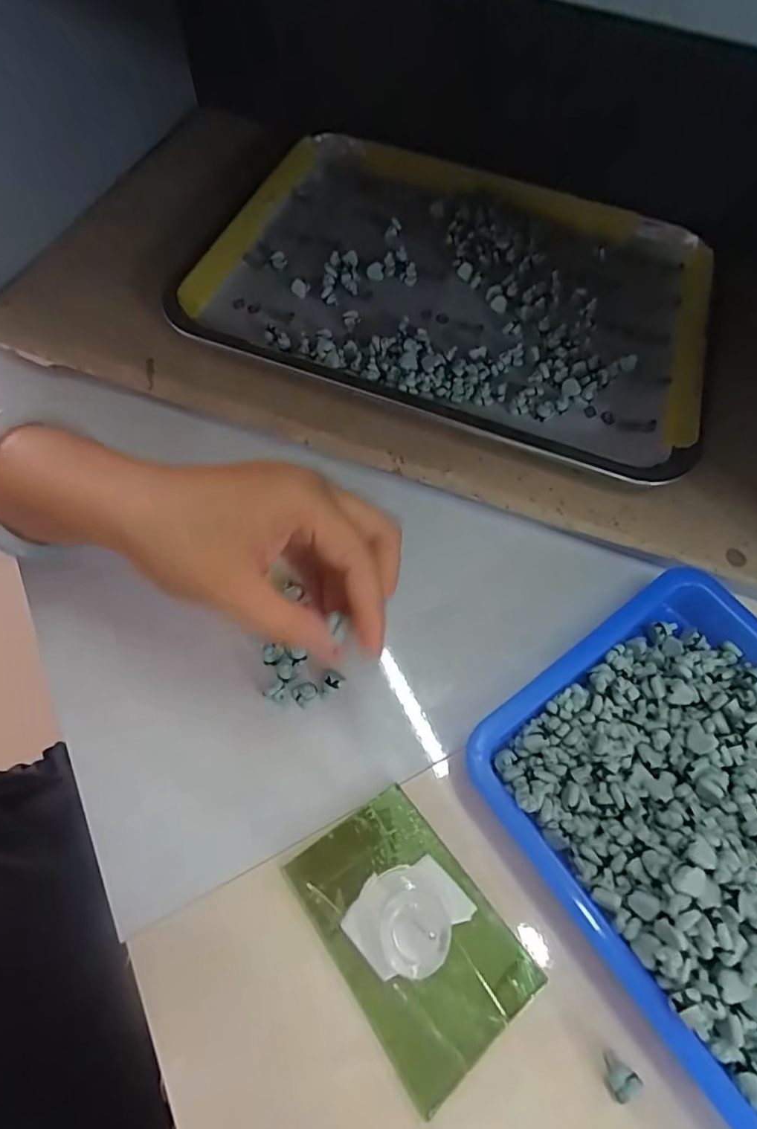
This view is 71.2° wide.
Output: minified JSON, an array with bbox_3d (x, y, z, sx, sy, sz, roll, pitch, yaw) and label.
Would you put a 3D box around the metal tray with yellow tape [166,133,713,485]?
[{"bbox_3d":[0.060,-0.202,0.365,0.330,0.033,0.259,19,68,5],"label":"metal tray with yellow tape"}]

